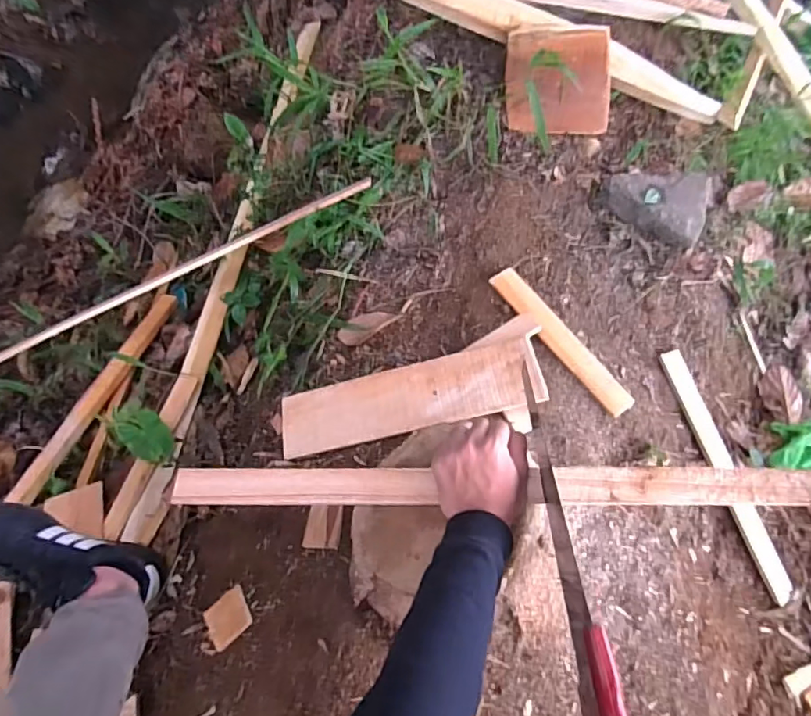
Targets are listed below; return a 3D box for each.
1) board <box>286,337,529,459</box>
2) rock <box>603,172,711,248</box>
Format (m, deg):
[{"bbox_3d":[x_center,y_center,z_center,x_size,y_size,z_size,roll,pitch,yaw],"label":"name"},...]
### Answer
[{"bbox_3d":[-0.005,0.060,0.794,0.376,0.012,0.110,-15,57,7],"label":"board"},{"bbox_3d":[0.423,-0.267,0.899,0.170,0.087,0.100,15,58,13],"label":"rock"}]

